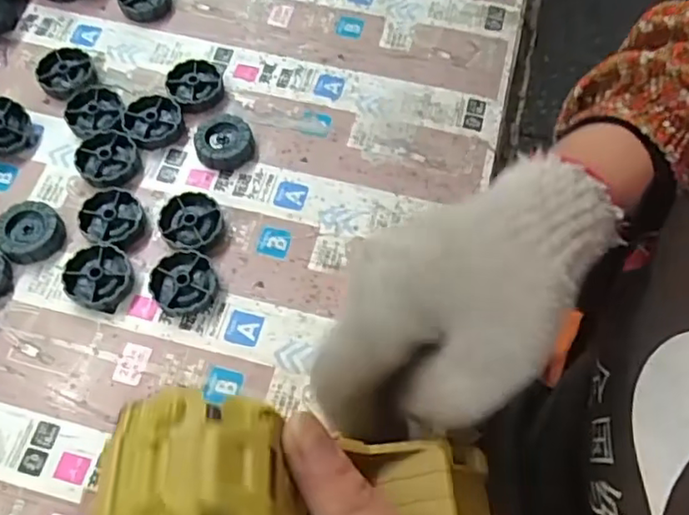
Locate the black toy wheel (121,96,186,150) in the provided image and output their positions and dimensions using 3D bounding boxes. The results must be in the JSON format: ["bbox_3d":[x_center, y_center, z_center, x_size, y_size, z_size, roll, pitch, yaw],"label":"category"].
[{"bbox_3d":[-0.129,-0.092,0.420,0.037,0.010,0.038,0,66,-1],"label":"black toy wheel"}]

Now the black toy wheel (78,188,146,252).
[{"bbox_3d":[-0.147,-0.026,0.388,0.044,0.012,0.037,30,69,12],"label":"black toy wheel"}]

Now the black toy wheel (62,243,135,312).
[{"bbox_3d":[-0.147,0.011,0.370,0.040,0.012,0.039,0,66,-1],"label":"black toy wheel"}]

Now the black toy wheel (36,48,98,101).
[{"bbox_3d":[-0.194,-0.130,0.433,0.036,0.014,0.038,0,66,-1],"label":"black toy wheel"}]

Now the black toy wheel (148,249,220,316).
[{"bbox_3d":[-0.097,0.016,0.373,0.039,0.012,0.039,0,66,-1],"label":"black toy wheel"}]

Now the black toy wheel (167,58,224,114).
[{"bbox_3d":[-0.104,-0.121,0.431,0.038,0.011,0.038,0,66,-1],"label":"black toy wheel"}]

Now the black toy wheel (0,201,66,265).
[{"bbox_3d":[-0.195,-0.015,0.383,0.039,0.013,0.038,0,66,-1],"label":"black toy wheel"}]

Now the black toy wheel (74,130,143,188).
[{"bbox_3d":[-0.155,-0.064,0.406,0.039,0.011,0.041,0,66,-1],"label":"black toy wheel"}]

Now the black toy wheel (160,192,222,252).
[{"bbox_3d":[-0.095,-0.021,0.387,0.038,0.014,0.039,0,66,-1],"label":"black toy wheel"}]

